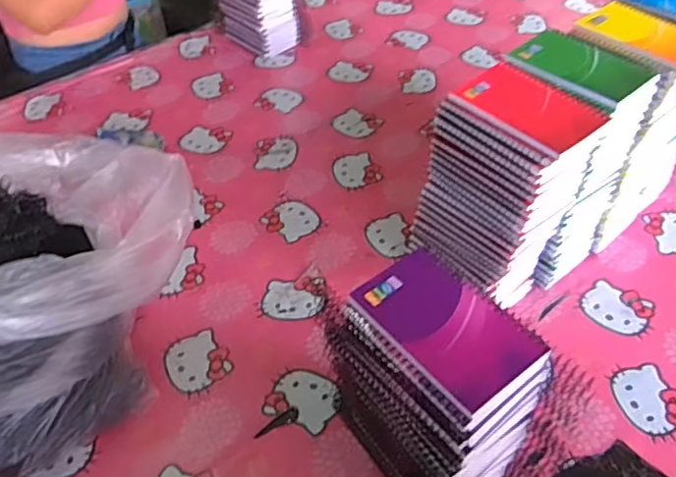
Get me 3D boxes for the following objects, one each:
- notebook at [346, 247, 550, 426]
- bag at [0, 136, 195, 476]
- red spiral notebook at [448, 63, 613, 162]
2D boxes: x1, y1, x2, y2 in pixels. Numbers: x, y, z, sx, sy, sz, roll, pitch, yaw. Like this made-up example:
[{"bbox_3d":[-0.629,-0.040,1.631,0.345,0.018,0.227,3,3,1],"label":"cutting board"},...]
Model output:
[{"bbox_3d":[0.076,0.063,0.437,0.082,0.013,0.124,-31,52,-22],"label":"notebook"},{"bbox_3d":[-0.333,0.058,0.667,0.332,0.218,0.362,-6,47,-2],"label":"bag"},{"bbox_3d":[0.176,-0.125,0.567,0.082,0.010,0.130,-34,54,-24],"label":"red spiral notebook"}]

